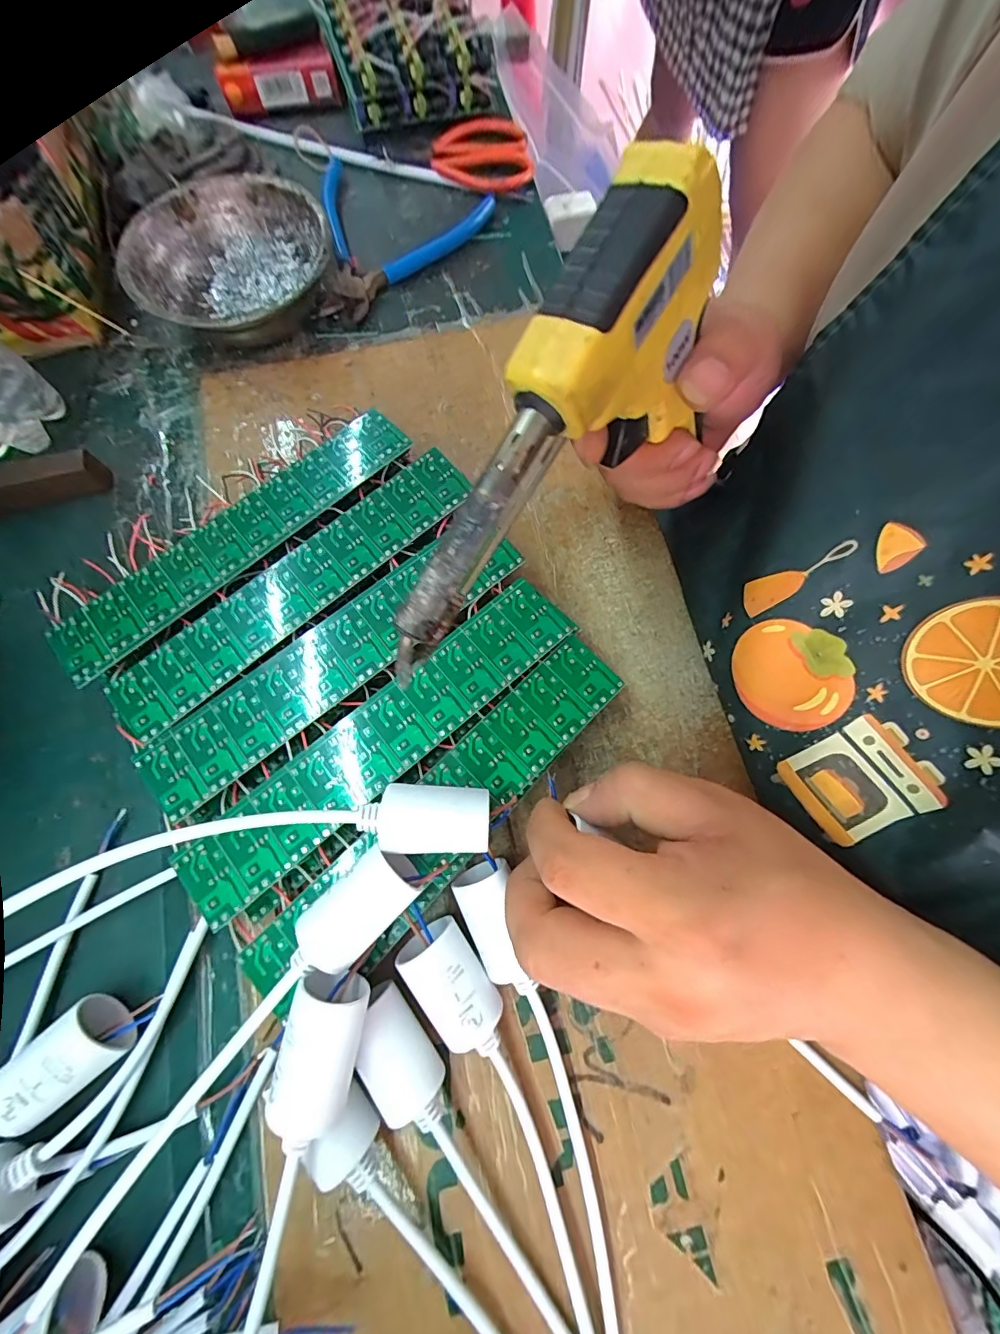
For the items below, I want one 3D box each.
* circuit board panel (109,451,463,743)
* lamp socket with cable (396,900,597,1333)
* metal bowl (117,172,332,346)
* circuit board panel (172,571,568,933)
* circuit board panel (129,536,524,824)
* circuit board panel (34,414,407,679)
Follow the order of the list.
[{"bbox_3d":[-0.102,-0.042,0.235,0.200,0.004,0.034,-41,79,-11],"label":"circuit board panel"},{"bbox_3d":[0.008,0.200,0.184,0.030,0.031,0.207,-21,76,-6],"label":"lamp socket with cable"},{"bbox_3d":[-0.170,-0.259,0.307,0.128,0.039,0.128,0,75,-1],"label":"metal bowl"},{"bbox_3d":[-0.052,0.032,0.215,0.202,0.006,0.038,-39,78,-10],"label":"circuit board panel"},{"bbox_3d":[-0.080,-0.006,0.227,0.199,0.007,0.039,-37,78,-10],"label":"circuit board panel"},{"bbox_3d":[-0.136,-0.069,0.243,0.199,0.004,0.043,-43,75,-11],"label":"circuit board panel"}]

